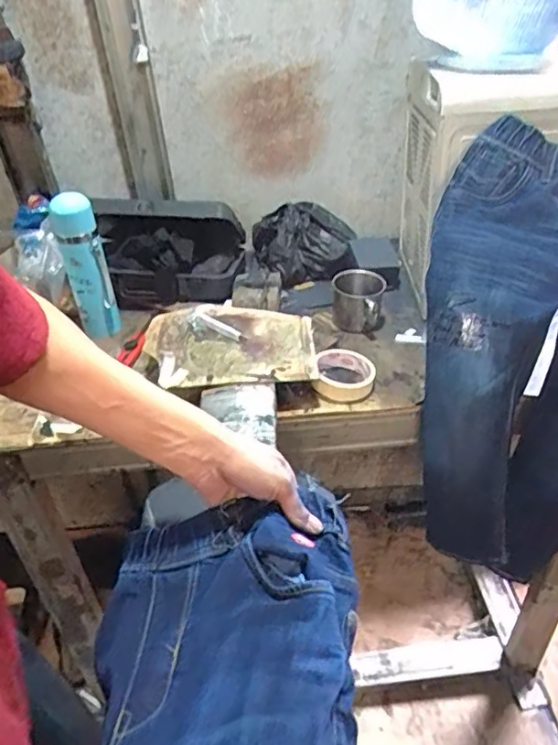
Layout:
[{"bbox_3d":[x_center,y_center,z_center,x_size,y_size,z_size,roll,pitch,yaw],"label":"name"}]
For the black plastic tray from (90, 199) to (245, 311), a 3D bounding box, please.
[{"bbox_3d":[-0.196,-0.203,1.026,0.239,0.180,0.055,2,7,4],"label":"black plastic tray"}]

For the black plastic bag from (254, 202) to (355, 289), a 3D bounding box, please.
[{"bbox_3d":[0.050,-0.248,1.103,0.185,0.109,0.132,-11,36,-7],"label":"black plastic bag"}]

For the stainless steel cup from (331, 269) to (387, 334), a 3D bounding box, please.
[{"bbox_3d":[0.130,-0.118,0.957,0.081,0.075,0.085,0,36,7],"label":"stainless steel cup"}]

